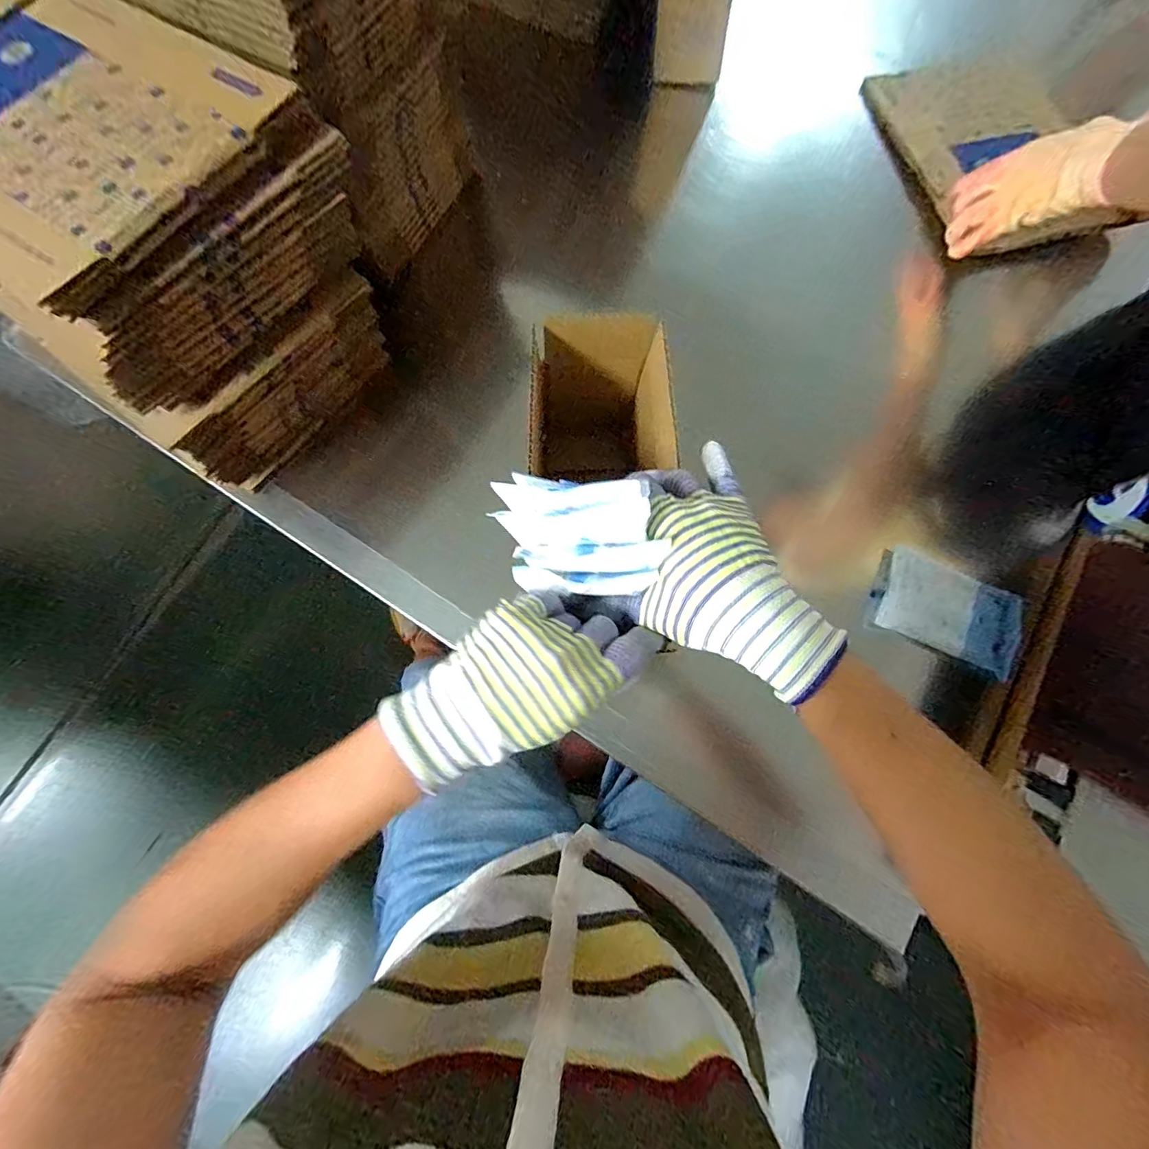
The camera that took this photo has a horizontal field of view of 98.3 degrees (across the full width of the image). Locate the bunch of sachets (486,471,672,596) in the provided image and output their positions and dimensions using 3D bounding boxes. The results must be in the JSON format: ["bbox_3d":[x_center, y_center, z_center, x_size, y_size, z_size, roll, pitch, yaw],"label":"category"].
[{"bbox_3d":[0.004,-0.024,0.299,0.090,0.046,0.069,2,115,13],"label":"bunch of sachets"}]

